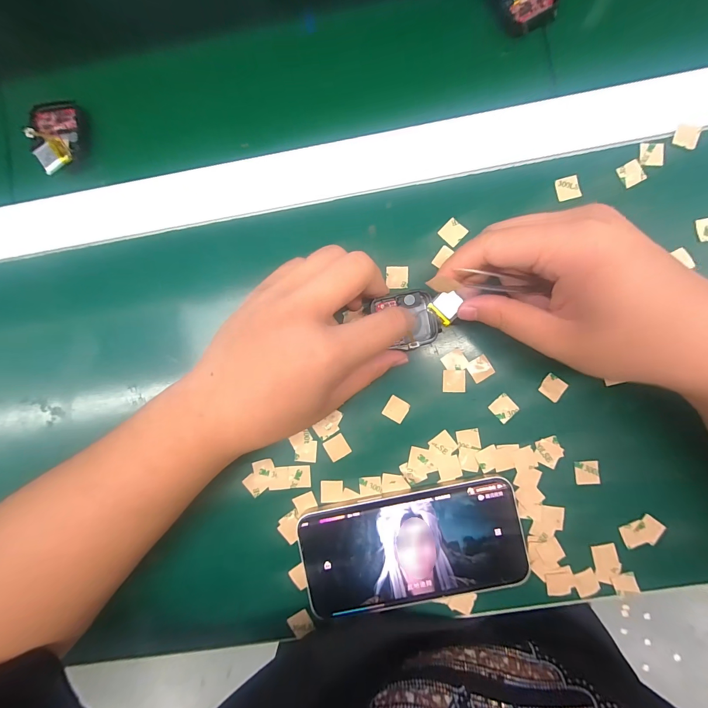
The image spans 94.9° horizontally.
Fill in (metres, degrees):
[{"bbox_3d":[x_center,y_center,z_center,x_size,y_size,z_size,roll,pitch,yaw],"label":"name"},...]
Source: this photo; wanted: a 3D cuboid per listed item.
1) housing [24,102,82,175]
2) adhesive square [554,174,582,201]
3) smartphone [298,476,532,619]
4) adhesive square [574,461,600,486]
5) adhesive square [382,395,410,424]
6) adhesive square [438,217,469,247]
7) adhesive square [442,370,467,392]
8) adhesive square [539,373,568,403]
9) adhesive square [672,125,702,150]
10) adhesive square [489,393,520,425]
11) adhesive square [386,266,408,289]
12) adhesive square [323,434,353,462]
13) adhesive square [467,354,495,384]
[{"bbox_3d":[-0.216,-0.156,0.234,0.035,0.015,0.057,-1,88,2],"label":"housing"},{"bbox_3d":[0.147,-0.113,0.222,0.015,0.004,0.015,-12,90,7],"label":"adhesive square"},{"bbox_3d":[0.038,0.128,0.217,0.143,0.008,0.071,-11,88,2],"label":"smartphone"},{"bbox_3d":[0.156,0.079,0.217,0.016,0.004,0.015,-4,85,4],"label":"adhesive square"},{"bbox_3d":[0.029,0.038,0.222,0.015,0.004,0.015,31,90,3],"label":"adhesive square"},{"bbox_3d":[0.068,-0.084,0.223,0.015,0.004,0.016,43,90,3],"label":"adhesive square"},{"bbox_3d":[0.068,0.019,0.221,0.016,0.004,0.015,0,88,2],"label":"adhesive square"},{"bbox_3d":[0.134,0.023,0.218,0.015,0.004,0.016,39,90,3],"label":"adhesive square"},{"bbox_3d":[0.224,-0.146,0.218,0.015,0.004,0.015,20,89,3],"label":"adhesive square"},{"bbox_3d":[0.102,0.037,0.221,0.015,0.004,0.015,-44,84,0],"label":"adhesive square"},{"bbox_3d":[0.030,-0.053,0.225,0.015,0.004,0.016,-1,88,2],"label":"adhesive square"},{"bbox_3d":[-0.011,0.065,0.225,0.015,0.004,0.015,-31,87,2],"label":"adhesive square"},{"bbox_3d":[0.086,0.010,0.220,0.015,0.004,0.015,-31,87,1],"label":"adhesive square"}]

